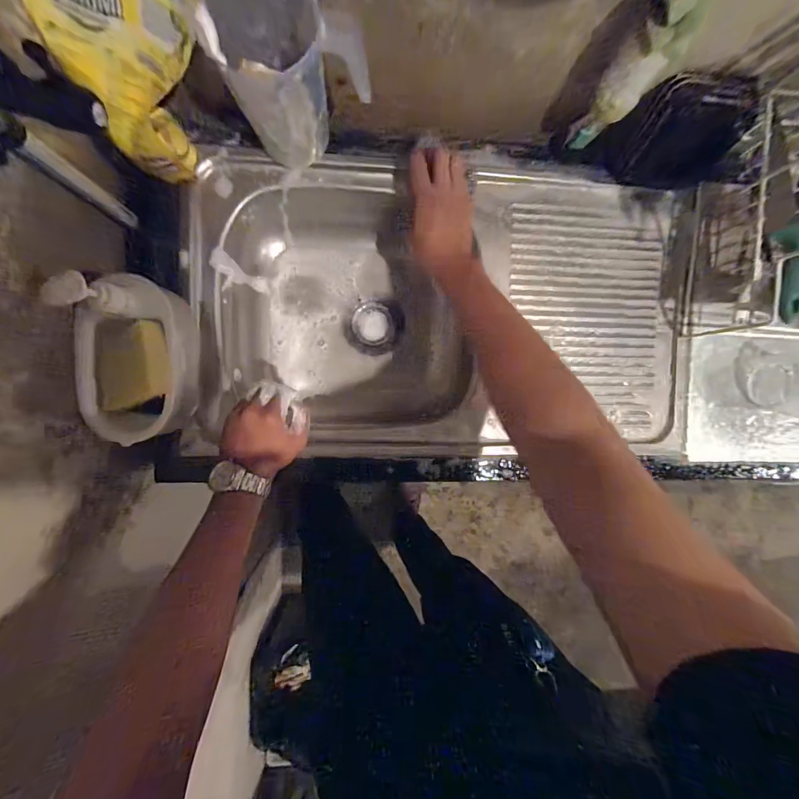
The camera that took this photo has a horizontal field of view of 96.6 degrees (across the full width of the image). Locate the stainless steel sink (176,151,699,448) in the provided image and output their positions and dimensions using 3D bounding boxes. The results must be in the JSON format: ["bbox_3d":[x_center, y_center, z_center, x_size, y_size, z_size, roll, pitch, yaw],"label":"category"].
[{"bbox_3d":[0.077,-0.126,0.552,0.725,0.145,0.410,2,92,0],"label":"stainless steel sink"}]

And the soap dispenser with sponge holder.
[{"bbox_3d":[-0.318,-0.044,0.422,0.117,0.149,0.191,-2,92,-4],"label":"soap dispenser with sponge holder"}]

